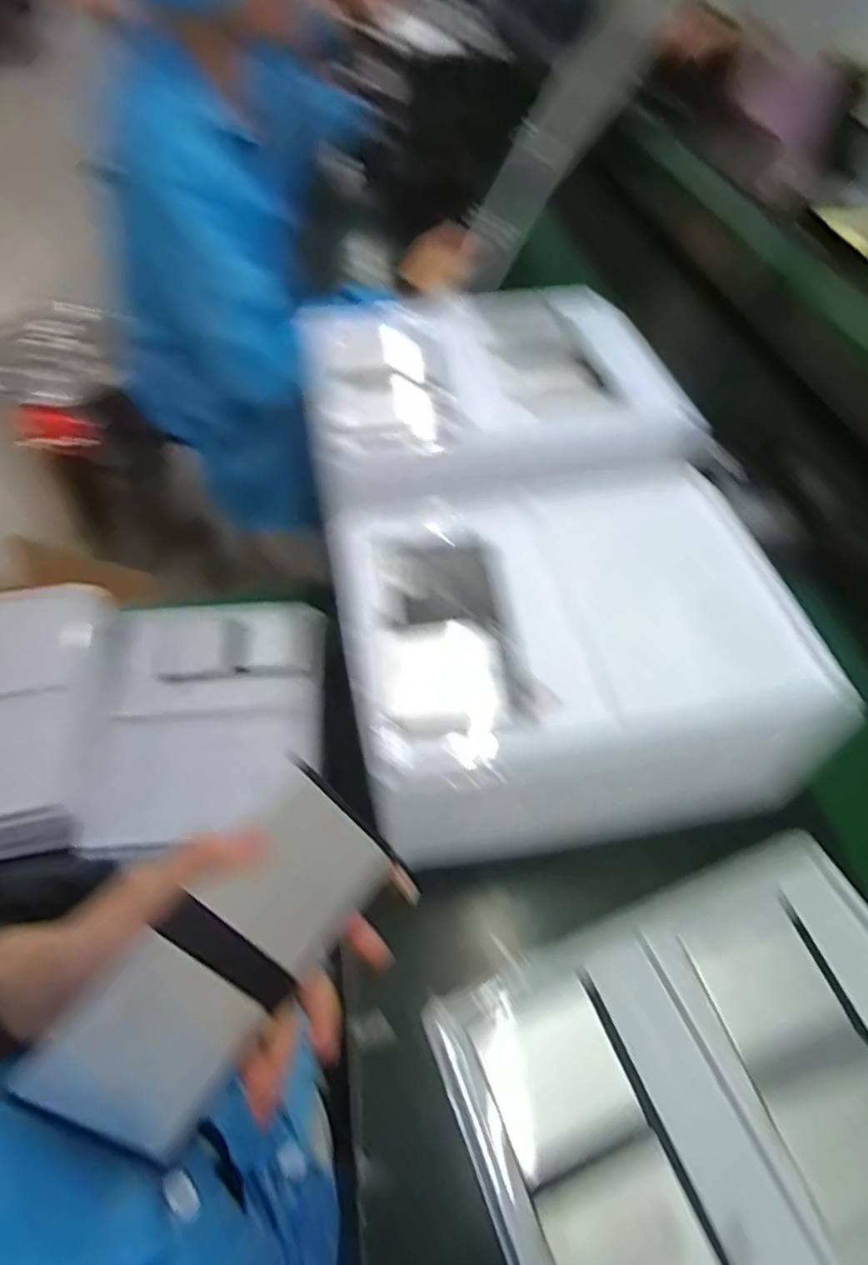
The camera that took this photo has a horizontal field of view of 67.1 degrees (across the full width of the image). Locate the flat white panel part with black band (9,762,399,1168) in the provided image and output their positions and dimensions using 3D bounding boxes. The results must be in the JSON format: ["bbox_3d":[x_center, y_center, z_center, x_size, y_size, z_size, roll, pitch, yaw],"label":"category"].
[{"bbox_3d":[-0.098,0.156,0.319,0.173,0.080,0.013,-47,25,-22],"label":"flat white panel part with black band"}]

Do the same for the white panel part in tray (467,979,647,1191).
[{"bbox_3d":[0.078,0.284,0.419,0.082,0.009,0.086,-16,52,-17],"label":"white panel part in tray"}]

